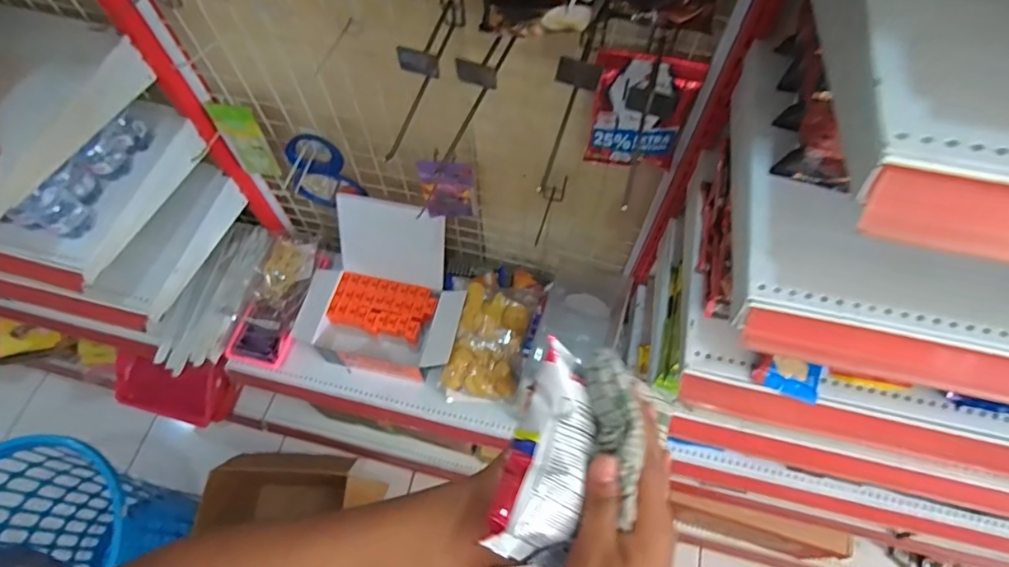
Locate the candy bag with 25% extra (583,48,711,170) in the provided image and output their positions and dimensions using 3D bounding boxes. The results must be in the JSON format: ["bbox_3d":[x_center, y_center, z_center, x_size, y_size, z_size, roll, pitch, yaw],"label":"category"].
[{"bbox_3d":[0.187,-0.232,0.751,0.131,0.170,0.041,16,64,8],"label":"candy bag with 25% extra"}]

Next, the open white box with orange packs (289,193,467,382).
[{"bbox_3d":[-0.273,0.026,1.206,0.340,0.284,0.297,12,64,6],"label":"open white box with orange packs"}]

